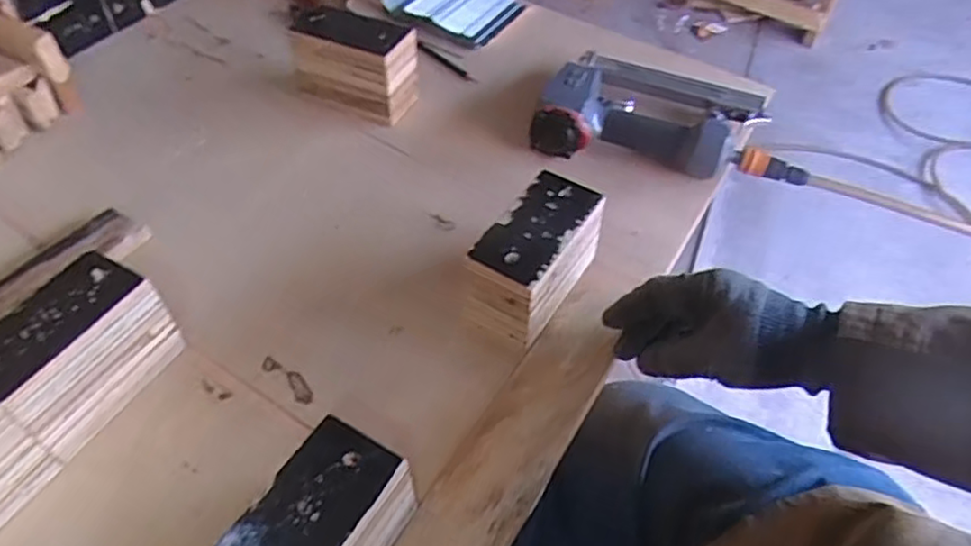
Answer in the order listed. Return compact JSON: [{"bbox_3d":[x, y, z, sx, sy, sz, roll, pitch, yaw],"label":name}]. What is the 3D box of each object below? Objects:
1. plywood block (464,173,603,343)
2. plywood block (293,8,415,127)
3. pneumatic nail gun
[{"bbox_3d":[0.039,-0.006,0.539,0.067,0.084,0.125,26,55,18],"label":"plywood block"},{"bbox_3d":[-0.138,-0.217,0.704,0.127,0.089,0.061,18,53,13],"label":"plywood block"},{"bbox_3d":[0.169,-0.166,0.687,0.222,0.055,0.129,10,51,7],"label":"pneumatic nail gun"}]

